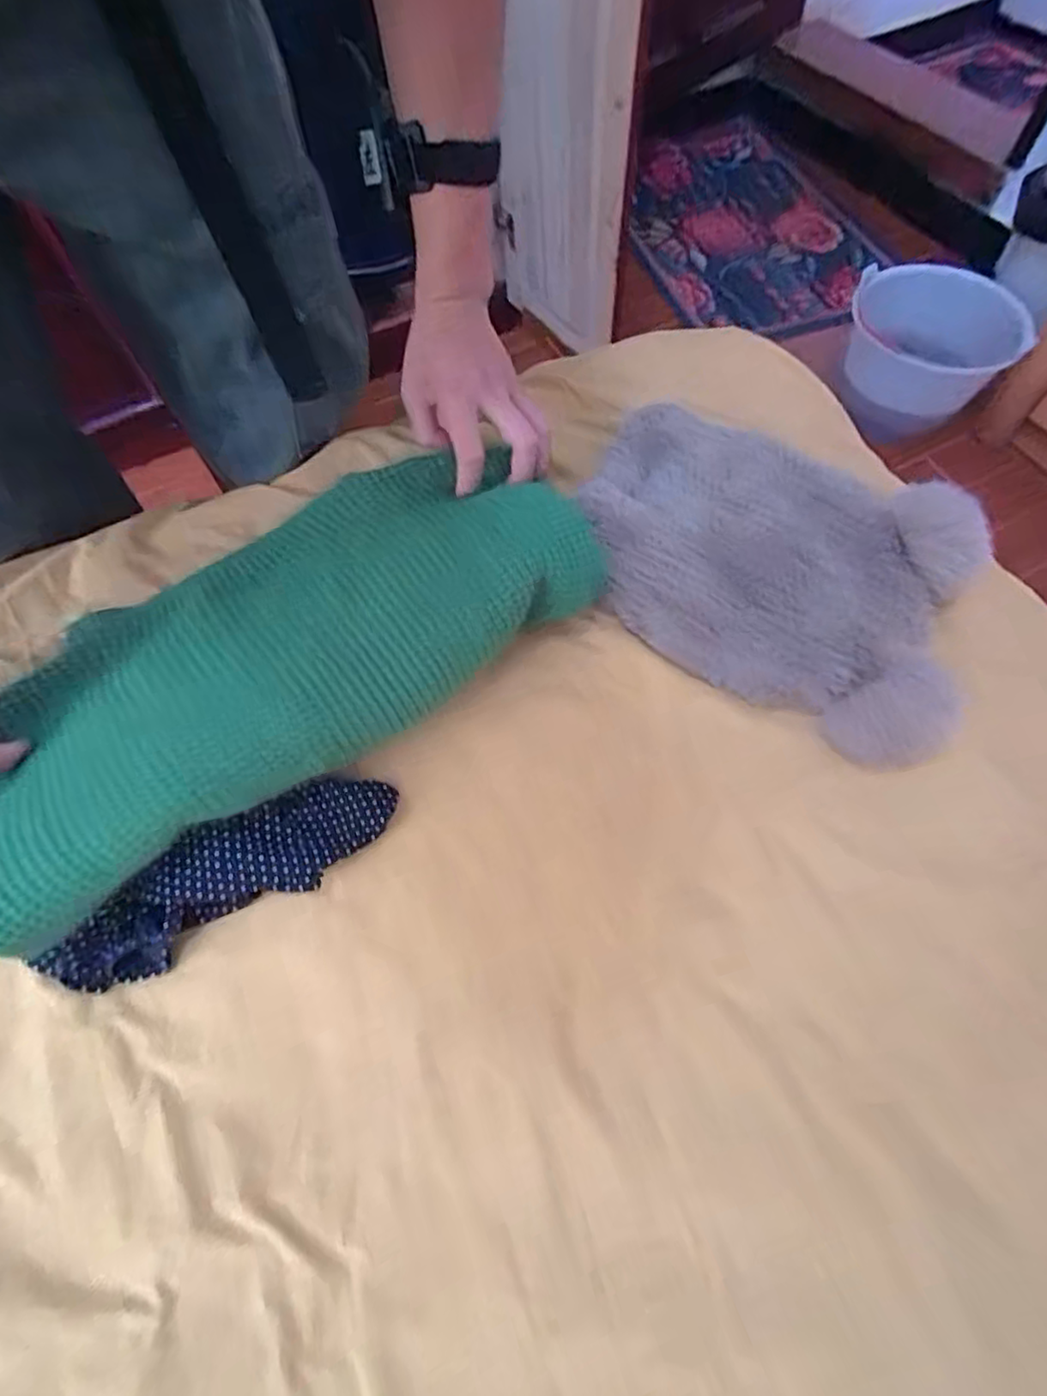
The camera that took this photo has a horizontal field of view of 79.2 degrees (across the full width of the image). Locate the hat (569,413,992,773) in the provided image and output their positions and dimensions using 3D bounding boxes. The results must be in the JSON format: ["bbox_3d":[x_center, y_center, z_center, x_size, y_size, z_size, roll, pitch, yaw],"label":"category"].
[{"bbox_3d":[0.185,-0.106,0.483,0.318,0.060,0.210,35,70,18],"label":"hat"}]

